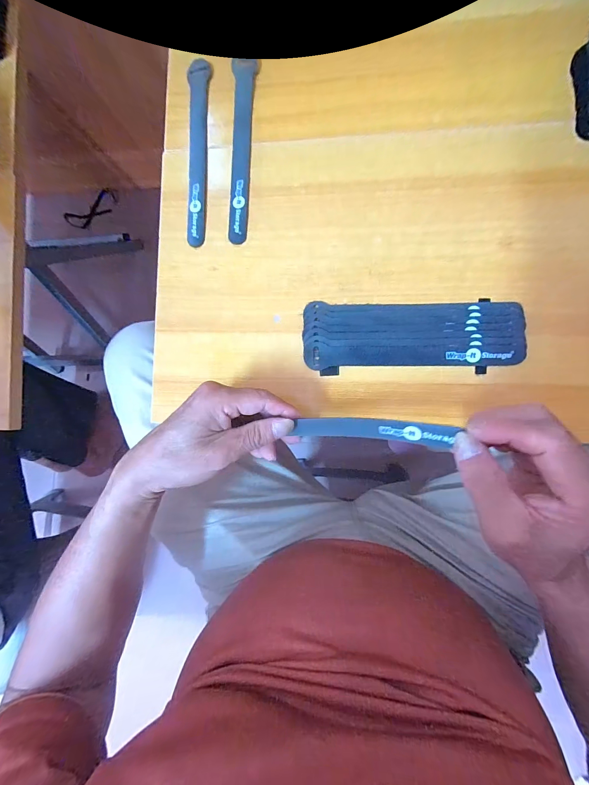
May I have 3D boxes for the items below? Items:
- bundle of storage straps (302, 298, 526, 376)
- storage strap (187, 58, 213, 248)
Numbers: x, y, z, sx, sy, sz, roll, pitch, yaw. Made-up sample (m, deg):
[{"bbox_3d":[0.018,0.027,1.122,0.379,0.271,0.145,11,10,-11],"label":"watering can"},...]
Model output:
[{"bbox_3d":[0.110,-0.054,0.306,0.199,0.008,0.067,1,89,8],"label":"bundle of storage straps"},{"bbox_3d":[-0.104,-0.256,0.338,0.025,0.004,0.196,3,89,8],"label":"storage strap"}]

